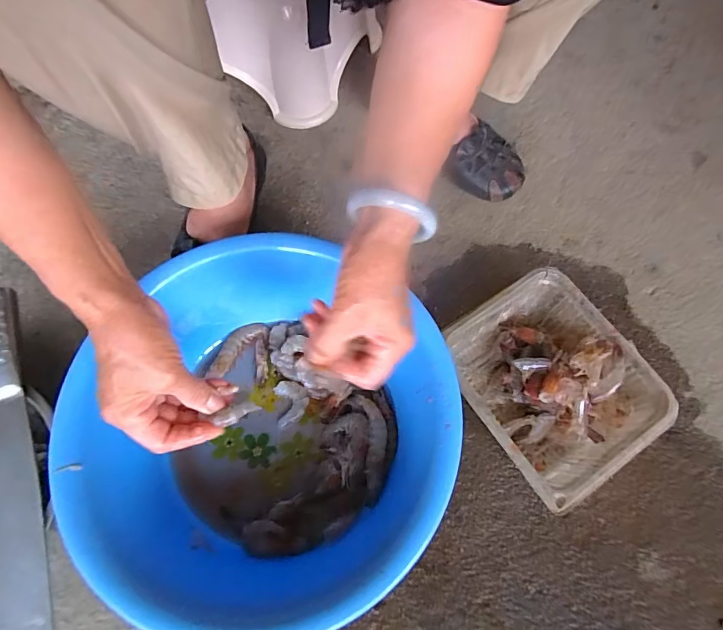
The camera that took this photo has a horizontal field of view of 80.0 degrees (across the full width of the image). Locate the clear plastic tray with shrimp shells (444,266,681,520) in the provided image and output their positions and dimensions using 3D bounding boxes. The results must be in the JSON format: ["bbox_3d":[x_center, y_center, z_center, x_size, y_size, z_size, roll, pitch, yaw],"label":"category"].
[{"bbox_3d":[0.188,0.069,0.452,0.164,0.075,0.189,-31,72,-11],"label":"clear plastic tray with shrimp shells"}]

